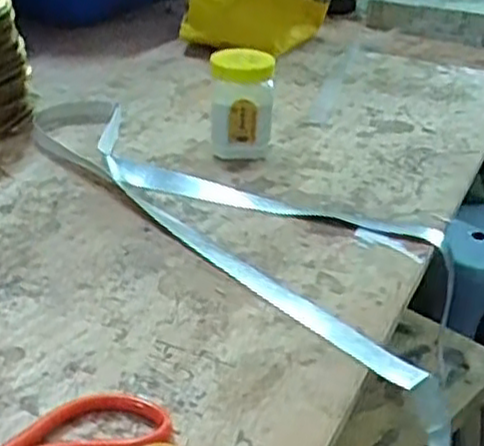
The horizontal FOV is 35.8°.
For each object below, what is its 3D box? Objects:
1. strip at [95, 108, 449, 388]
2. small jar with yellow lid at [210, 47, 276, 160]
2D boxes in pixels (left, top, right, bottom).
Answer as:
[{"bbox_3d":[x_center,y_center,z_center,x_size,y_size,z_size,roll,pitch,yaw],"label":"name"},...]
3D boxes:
[{"bbox_3d":[0.021,-0.019,0.742,0.195,0.023,0.506,-21,37,-35],"label":"strip"},{"bbox_3d":[-0.002,-0.130,0.837,0.072,0.113,0.070,2,29,-1],"label":"small jar with yellow lid"}]

